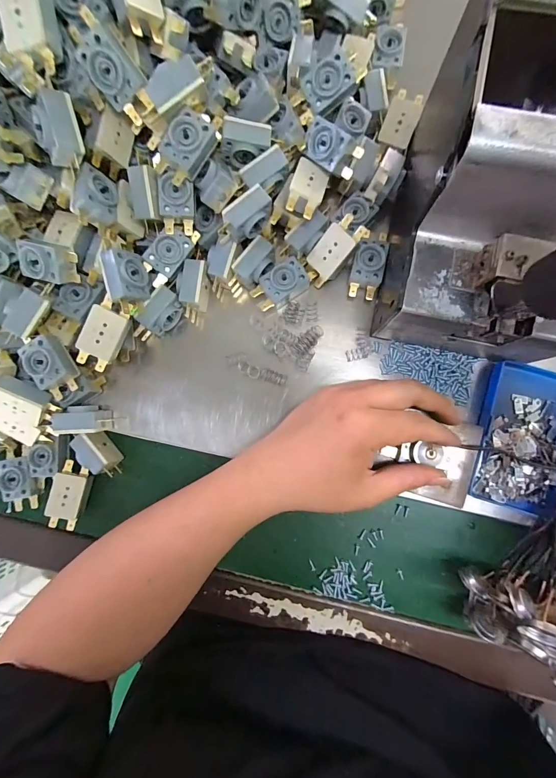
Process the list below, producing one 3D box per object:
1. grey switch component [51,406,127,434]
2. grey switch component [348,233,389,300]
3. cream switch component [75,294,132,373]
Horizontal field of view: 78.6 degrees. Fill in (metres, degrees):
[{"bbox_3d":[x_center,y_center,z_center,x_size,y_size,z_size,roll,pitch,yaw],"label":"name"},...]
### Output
[{"bbox_3d":[-0.160,0.025,0.285,0.043,0.035,0.022,-1,87,3],"label":"grey switch component"},{"bbox_3d":[0.078,-0.108,0.292,0.026,0.020,0.057,10,87,4],"label":"grey switch component"},{"bbox_3d":[-0.138,-0.042,0.270,0.030,0.018,0.054,21,104,-26],"label":"cream switch component"}]

